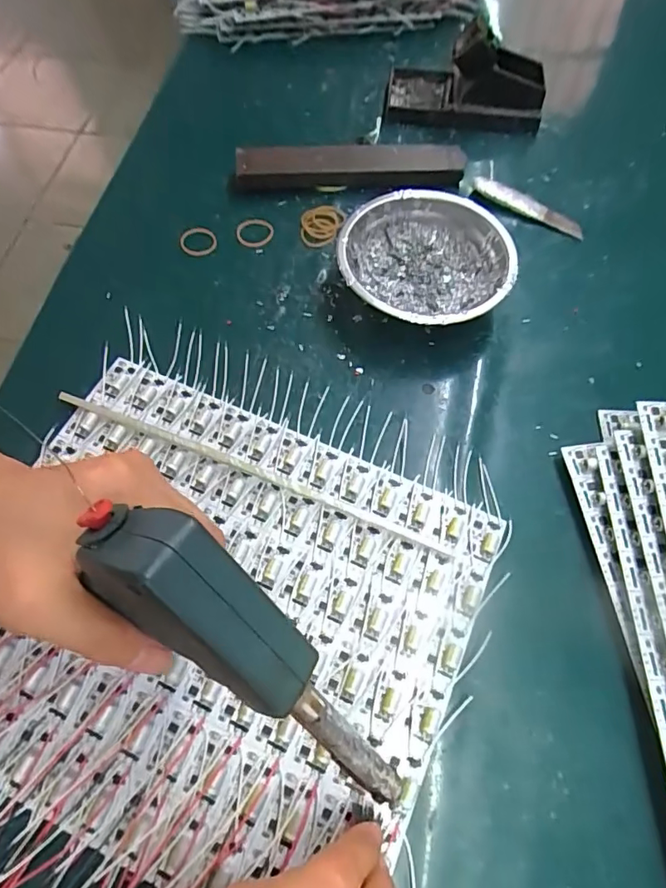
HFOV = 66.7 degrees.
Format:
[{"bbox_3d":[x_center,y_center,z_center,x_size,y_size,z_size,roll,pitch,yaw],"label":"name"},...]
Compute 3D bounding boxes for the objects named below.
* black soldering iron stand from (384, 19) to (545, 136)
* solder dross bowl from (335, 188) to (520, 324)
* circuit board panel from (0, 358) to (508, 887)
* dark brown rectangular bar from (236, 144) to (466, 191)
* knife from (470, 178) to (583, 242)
[{"bbox_3d":[0.127,-0.337,0.464,0.149,0.060,0.070,11,65,2],"label":"black soldering iron stand"},{"bbox_3d":[0.067,-0.130,0.383,0.122,0.049,0.119,1,65,-2],"label":"solder dross bowl"},{"bbox_3d":[-0.073,0.094,0.290,0.283,0.013,0.242,23,66,8],"label":"circuit board panel"},{"bbox_3d":[0.016,-0.246,0.449,0.199,0.034,0.031,-1,65,-3],"label":"dark brown rectangular bar"},{"bbox_3d":[0.168,-0.203,0.434,0.100,0.022,0.015,23,66,8],"label":"knife"}]

